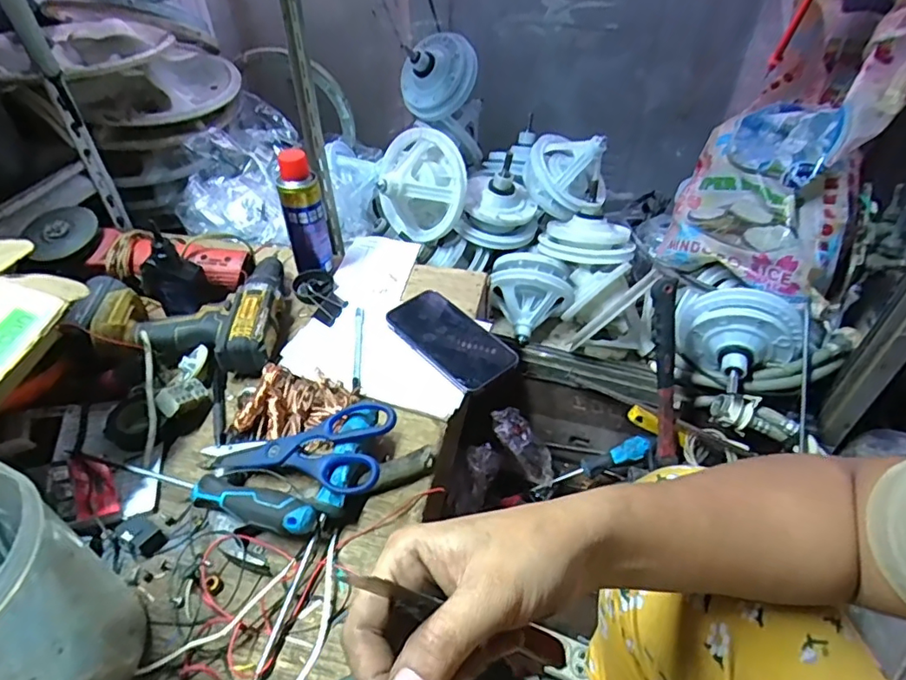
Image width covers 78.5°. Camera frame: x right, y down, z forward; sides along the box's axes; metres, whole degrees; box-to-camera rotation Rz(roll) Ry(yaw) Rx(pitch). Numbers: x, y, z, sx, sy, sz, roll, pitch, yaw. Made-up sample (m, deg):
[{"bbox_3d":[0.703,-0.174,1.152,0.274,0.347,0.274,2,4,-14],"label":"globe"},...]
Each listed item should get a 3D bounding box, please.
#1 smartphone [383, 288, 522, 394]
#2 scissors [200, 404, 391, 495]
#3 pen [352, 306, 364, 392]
[{"bbox_3d":[-0.002,-0.003,0.651,0.082,0.014,0.164,-33,53,-23],"label":"smartphone"},{"bbox_3d":[-0.148,0.095,0.535,0.193,0.023,0.086,4,58,24],"label":"scissors"},{"bbox_3d":[-0.113,0.011,0.655,0.010,0.015,0.135,-3,44,-4],"label":"pen"}]

